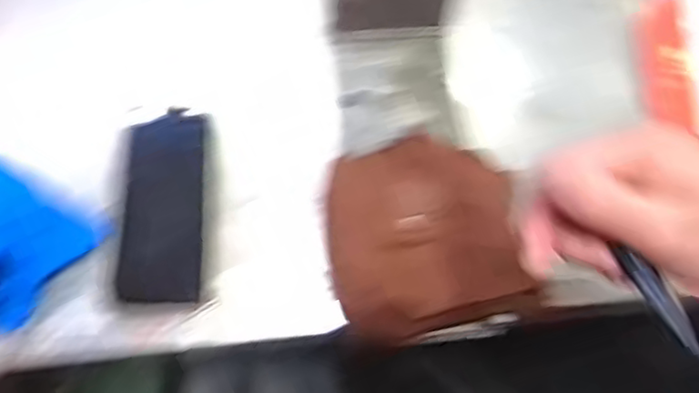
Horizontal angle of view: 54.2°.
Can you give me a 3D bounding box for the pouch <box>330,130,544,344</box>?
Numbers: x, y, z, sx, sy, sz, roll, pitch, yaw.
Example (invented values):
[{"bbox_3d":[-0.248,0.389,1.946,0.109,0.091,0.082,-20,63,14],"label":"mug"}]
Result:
[{"bbox_3d":[0.051,0.021,0.456,0.126,0.043,0.134,-11,72,-6],"label":"pouch"}]

